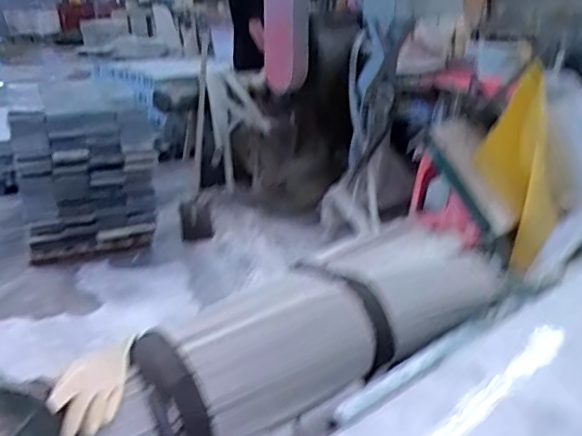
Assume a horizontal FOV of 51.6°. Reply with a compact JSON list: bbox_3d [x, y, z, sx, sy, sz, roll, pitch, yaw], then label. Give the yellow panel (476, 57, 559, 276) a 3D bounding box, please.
[{"bbox_3d":[0.524,-0.107,1.420,0.135,0.461,0.105,-5,2,-5],"label":"yellow panel"}]

